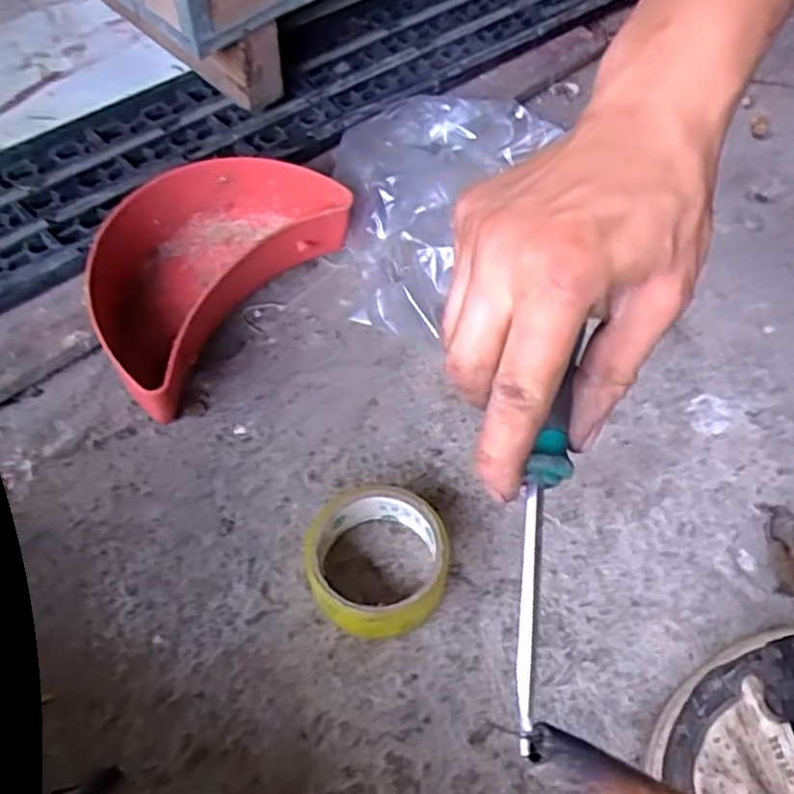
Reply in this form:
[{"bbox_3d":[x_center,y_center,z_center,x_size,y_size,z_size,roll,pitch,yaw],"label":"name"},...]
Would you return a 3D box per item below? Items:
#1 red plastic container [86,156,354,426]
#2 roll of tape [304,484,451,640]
[{"bbox_3d":[-0.162,-0.108,0.609,0.134,0.104,0.241,32,61,19],"label":"red plastic container"},{"bbox_3d":[-0.013,0.111,0.496,0.095,0.040,0.099,1,56,-1],"label":"roll of tape"}]

